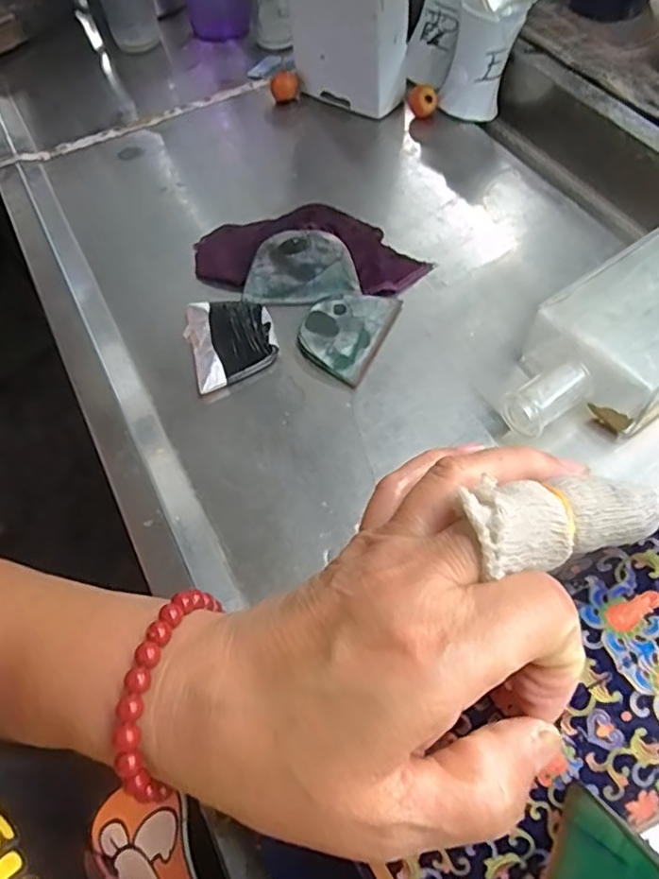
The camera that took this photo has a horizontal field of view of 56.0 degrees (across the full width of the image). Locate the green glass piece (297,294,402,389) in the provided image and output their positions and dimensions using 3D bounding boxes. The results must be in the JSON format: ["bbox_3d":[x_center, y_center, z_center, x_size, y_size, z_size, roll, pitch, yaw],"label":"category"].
[{"bbox_3d":[0.012,-0.079,0.447,0.057,0.011,0.081,22,60,19],"label":"green glass piece"}]

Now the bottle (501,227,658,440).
[{"bbox_3d":[0.198,-0.068,0.400,0.226,0.049,0.091,-30,58,-16],"label":"bottle"}]

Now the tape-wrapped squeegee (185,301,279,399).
[{"bbox_3d":[-0.071,-0.073,0.449,0.061,0.010,0.083,-18,56,-8],"label":"tape-wrapped squeegee"}]

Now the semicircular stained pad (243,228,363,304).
[{"bbox_3d":[-0.023,-0.130,0.466,0.083,0.006,0.054,-7,88,5],"label":"semicircular stained pad"}]

